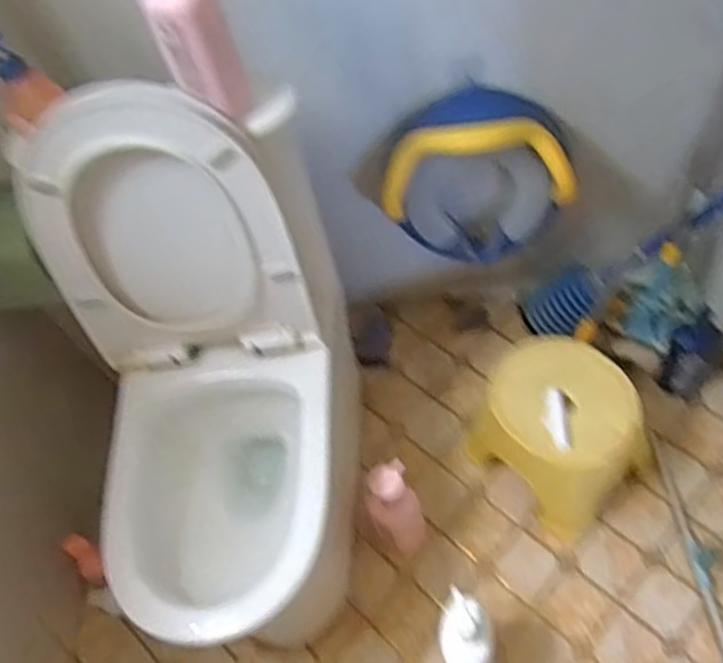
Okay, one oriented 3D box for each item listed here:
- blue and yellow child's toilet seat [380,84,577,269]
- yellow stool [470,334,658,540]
[{"bbox_3d":[0.203,-0.264,1.280,0.316,0.299,0.103,7,57,3],"label":"blue and yellow child's toilet seat"},{"bbox_3d":[0.352,0.199,1.308,0.302,0.245,0.254,38,64,21],"label":"yellow stool"}]

